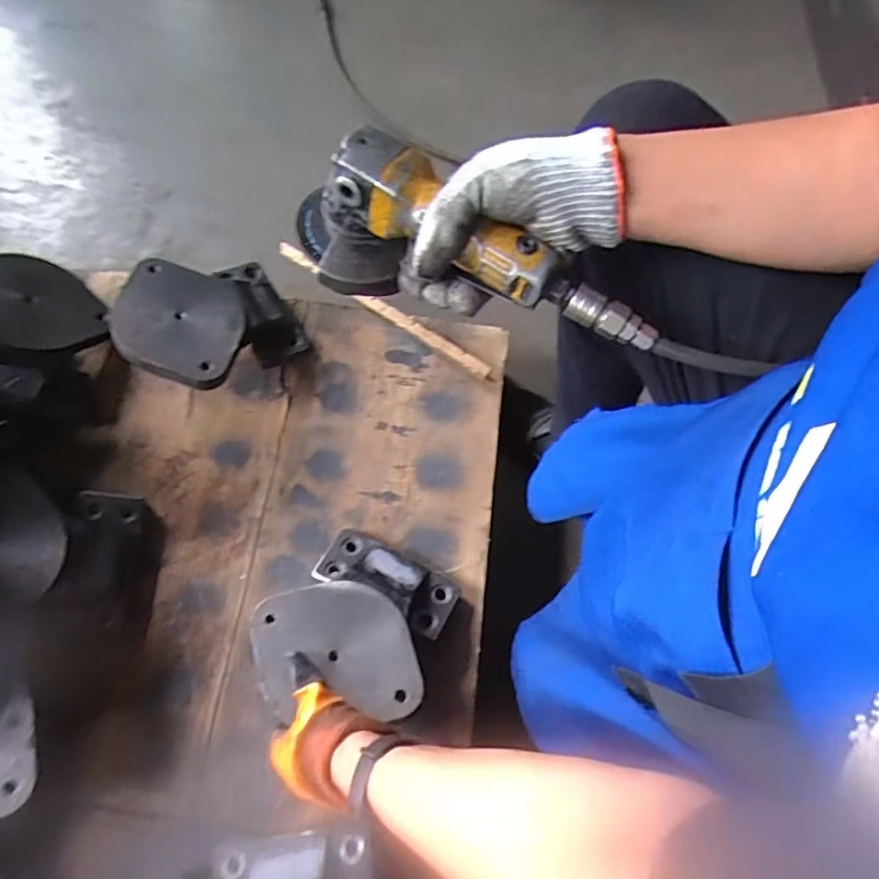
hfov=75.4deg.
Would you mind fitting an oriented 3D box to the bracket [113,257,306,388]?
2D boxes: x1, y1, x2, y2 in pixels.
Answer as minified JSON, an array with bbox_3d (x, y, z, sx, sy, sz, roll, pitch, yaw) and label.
[{"bbox_3d":[-0.275,-0.140,0.686,0.170,0.111,0.195,39,72,14],"label":"bracket"}]

